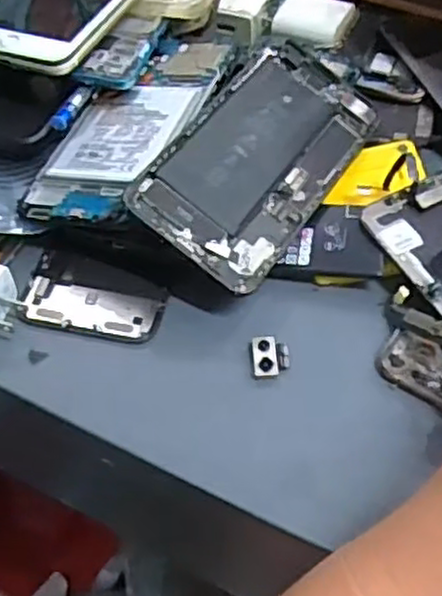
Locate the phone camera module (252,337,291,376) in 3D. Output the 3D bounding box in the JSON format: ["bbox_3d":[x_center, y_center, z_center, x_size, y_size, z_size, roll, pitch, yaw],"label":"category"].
[{"bbox_3d":[0.023,0.027,0.340,0.017,0.004,0.021,-1,53,1],"label":"phone camera module"}]

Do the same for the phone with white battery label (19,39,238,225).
[{"bbox_3d":[-0.044,-0.096,0.393,0.069,0.010,0.151,15,55,26],"label":"phone with white battery label"}]

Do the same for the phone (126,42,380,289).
[{"bbox_3d":[0.022,-0.073,0.376,0.076,0.004,0.150,37,60,-1],"label":"phone"}]

